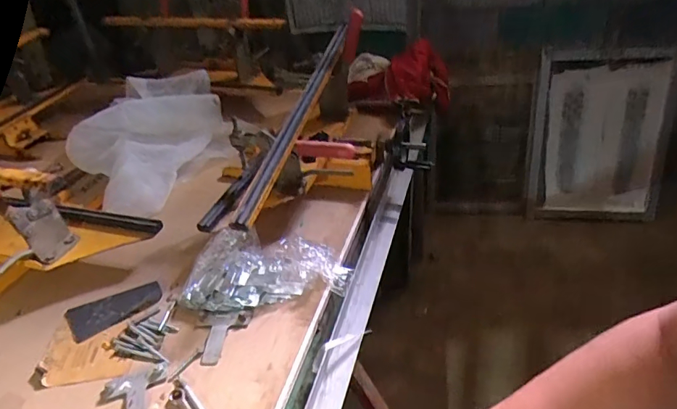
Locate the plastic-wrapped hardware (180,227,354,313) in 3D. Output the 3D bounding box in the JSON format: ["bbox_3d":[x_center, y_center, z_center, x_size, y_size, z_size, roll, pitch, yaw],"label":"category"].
[{"bbox_3d":[-0.117,0.101,0.741,0.254,0.063,0.126,-6,37,1],"label":"plastic-wrapped hardware"}]

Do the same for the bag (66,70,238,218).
[{"bbox_3d":[-0.446,-0.167,1.085,0.346,0.147,0.373,18,44,30],"label":"bag"}]

